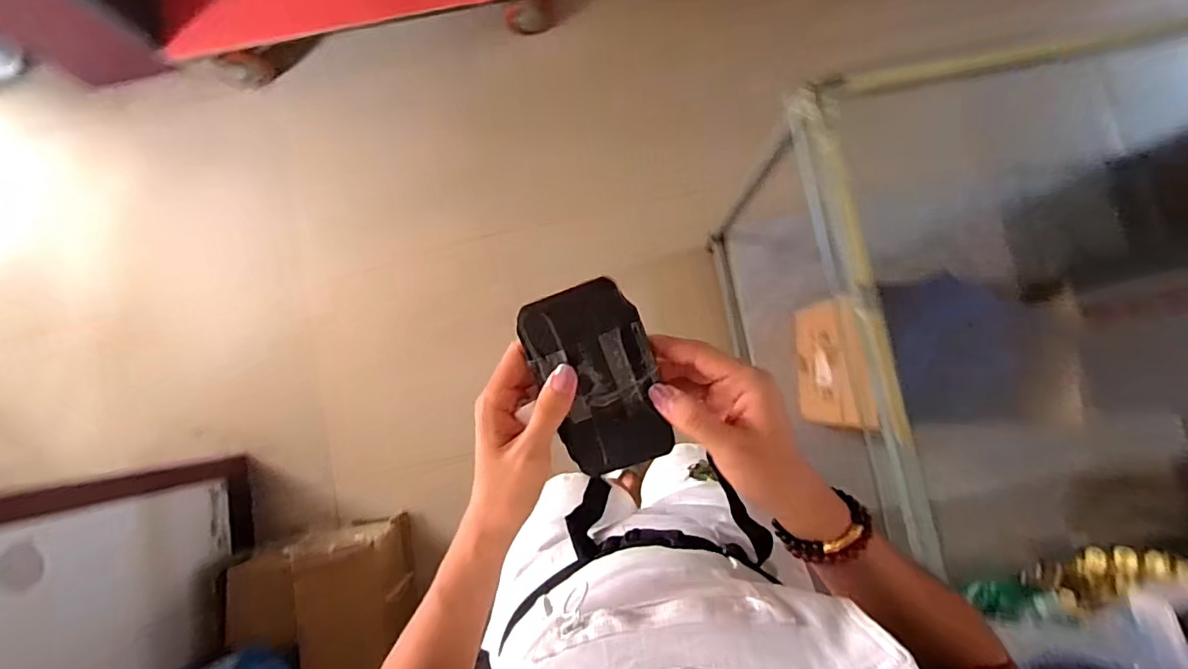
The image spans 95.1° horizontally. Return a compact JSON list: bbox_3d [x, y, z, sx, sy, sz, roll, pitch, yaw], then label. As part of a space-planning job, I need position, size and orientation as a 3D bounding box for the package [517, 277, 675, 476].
[{"bbox_3d":[0.003,0.030,0.352,0.073,0.008,0.122,-17,101,10],"label":"package"}]

